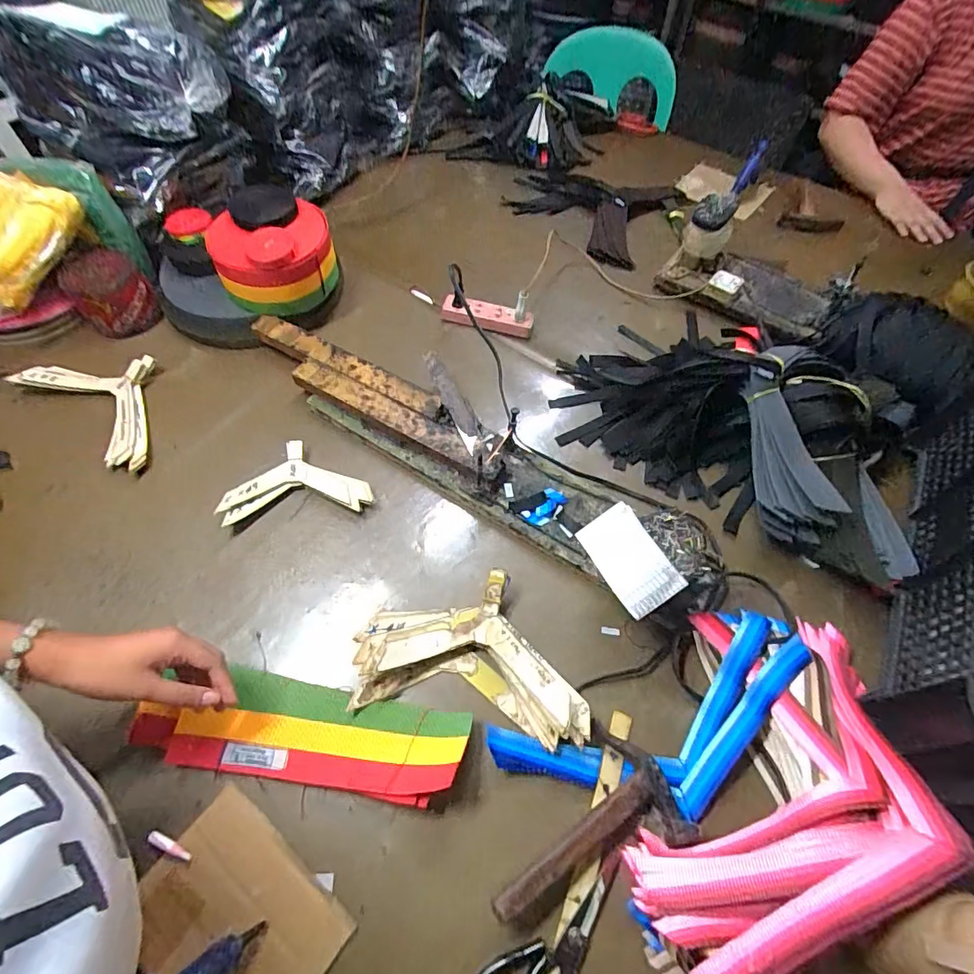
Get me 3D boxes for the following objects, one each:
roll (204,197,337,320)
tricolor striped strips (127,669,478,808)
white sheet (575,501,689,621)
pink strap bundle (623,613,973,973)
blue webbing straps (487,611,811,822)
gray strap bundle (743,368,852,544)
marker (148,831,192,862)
[{"bbox_3d":[-0.322,-0.350,0.739,0.169,0.088,0.175,0,59,-1],"label":"roll"},{"bbox_3d":[-0.181,0.237,0.477,0.316,0.026,0.089,4,59,5],"label":"tricolor striped strips"},{"bbox_3d":[0.139,0.071,0.480,0.061,0.009,0.100,-39,69,14],"label":"white sheet"},{"bbox_3d":[0.262,0.243,0.417,0.182,0.092,0.322,22,61,12],"label":"pink strap bundle"},{"bbox_3d":[0.173,0.233,0.467,0.314,0.050,0.135,-21,61,-13],"label":"blue webbing straps"},{"bbox_3d":[0.348,-0.040,0.575,0.074,0.044,0.208,-6,75,-5],"label":"gray strap bundle"},{"bbox_3d":[-0.281,0.319,0.433,0.043,0.007,0.010,21,61,11],"label":"marker"}]

